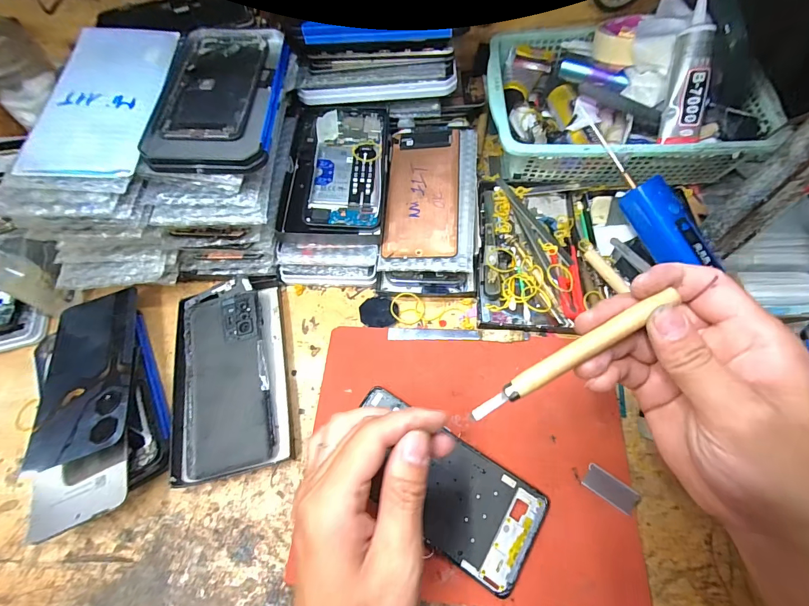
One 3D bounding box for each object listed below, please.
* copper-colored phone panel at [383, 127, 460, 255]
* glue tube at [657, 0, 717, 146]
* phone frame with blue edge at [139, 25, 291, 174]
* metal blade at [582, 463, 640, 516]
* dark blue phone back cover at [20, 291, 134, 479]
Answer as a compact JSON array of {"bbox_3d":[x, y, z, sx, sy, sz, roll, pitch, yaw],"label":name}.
[{"bbox_3d":[0.019,-0.114,0.375,0.070,0.005,0.152,2,69,8],"label":"copper-colored phone panel"},{"bbox_3d":[0.261,-0.208,0.344,0.031,0.018,0.115,0,105,3],"label":"glue tube"},{"bbox_3d":[-0.151,-0.178,0.317,0.090,0.014,0.172,2,64,-7],"label":"phone frame with blue edge"},{"bbox_3d":[0.157,0.141,0.285,0.039,0.004,0.019,32,77,15],"label":"metal blade"},{"bbox_3d":[-0.279,0.057,0.333,0.080,0.010,0.165,-20,54,-6],"label":"dark blue phone back cover"}]

